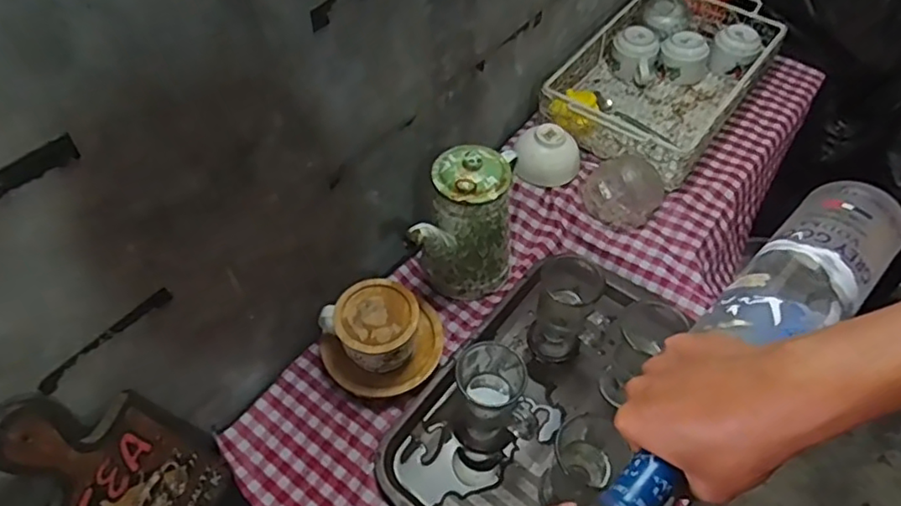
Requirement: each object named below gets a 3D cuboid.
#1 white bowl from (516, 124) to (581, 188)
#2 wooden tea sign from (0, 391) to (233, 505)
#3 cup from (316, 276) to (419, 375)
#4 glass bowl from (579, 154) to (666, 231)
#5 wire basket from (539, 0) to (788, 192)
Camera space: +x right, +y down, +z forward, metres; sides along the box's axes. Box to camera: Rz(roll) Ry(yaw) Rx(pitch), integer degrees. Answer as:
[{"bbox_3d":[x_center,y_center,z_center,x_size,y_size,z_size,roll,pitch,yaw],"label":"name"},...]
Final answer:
[{"bbox_3d":[0.151,-0.154,0.939,0.104,0.054,0.092,13,54,8],"label":"white bowl"},{"bbox_3d":[-0.314,0.211,0.572,0.031,0.280,0.165,3,49,20],"label":"wooden tea sign"},{"bbox_3d":[-0.089,0.103,0.751,0.102,0.093,0.104,1,53,-1],"label":"cup"},{"bbox_3d":[0.260,-0.109,0.892,0.114,0.076,0.104,1,53,-1],"label":"glass bowl"},{"bbox_3d":[0.369,-0.318,1.039,0.265,0.084,0.431,33,59,21],"label":"wire basket"}]

